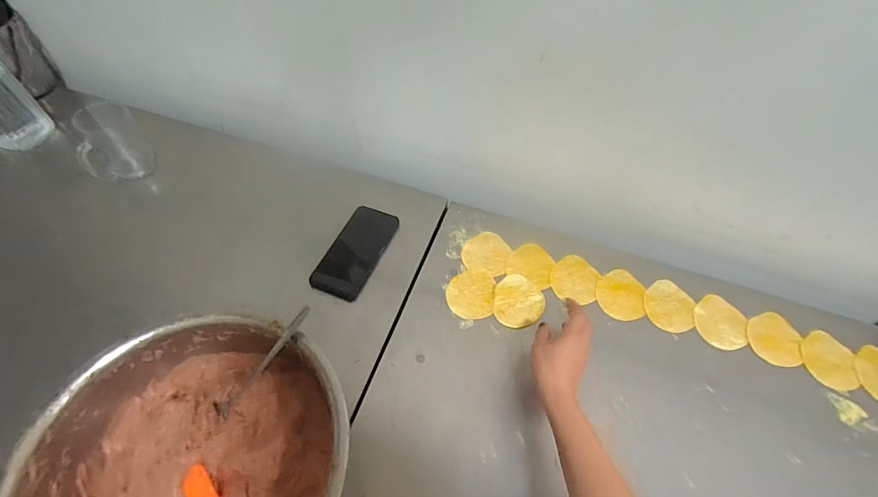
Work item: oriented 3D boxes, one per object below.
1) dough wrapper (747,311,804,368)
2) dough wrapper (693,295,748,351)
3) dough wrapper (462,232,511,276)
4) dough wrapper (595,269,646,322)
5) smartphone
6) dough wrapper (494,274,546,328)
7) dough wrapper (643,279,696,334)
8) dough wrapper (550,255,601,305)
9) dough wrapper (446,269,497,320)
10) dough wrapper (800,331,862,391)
[{"bbox_3d":[0.491,0.129,0.601,0.075,0.006,0.081,1,55,-2],"label":"dough wrapper"},{"bbox_3d":[0.420,0.110,0.613,0.070,0.010,0.092,13,55,6],"label":"dough wrapper"},{"bbox_3d":[0.077,0.005,0.666,0.072,0.004,0.080,17,56,9],"label":"dough wrapper"},{"bbox_3d":[0.281,0.071,0.636,0.070,0.006,0.085,15,55,8],"label":"dough wrapper"},{"bbox_3d":[-0.130,0.002,0.652,0.076,0.010,0.169,19,56,11],"label":"smartphone"},{"bbox_3d":[0.121,0.078,0.615,0.074,0.004,0.087,9,55,4],"label":"dough wrapper"},{"bbox_3d":[0.351,0.088,0.624,0.073,0.004,0.085,20,56,11],"label":"dough wrapper"},{"bbox_3d":[0.211,0.047,0.639,0.071,0.008,0.078,21,56,8],"label":"dough wrapper"},{"bbox_3d":[0.048,0.066,0.620,0.070,0.004,0.085,8,55,3],"label":"dough wrapper"},{"bbox_3d":[0.554,0.159,0.584,0.070,0.009,0.083,16,56,8],"label":"dough wrapper"}]

